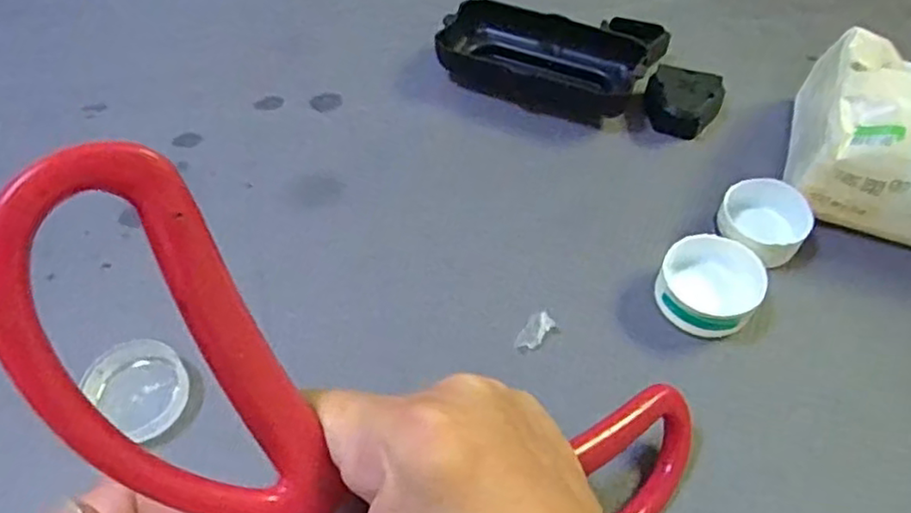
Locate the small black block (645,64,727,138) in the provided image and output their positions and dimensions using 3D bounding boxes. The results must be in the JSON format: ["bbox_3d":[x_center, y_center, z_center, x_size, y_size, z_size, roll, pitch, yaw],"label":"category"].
[{"bbox_3d":[0.122,-0.083,0.362,0.038,0.019,0.037,20,58,15],"label":"small black block"}]

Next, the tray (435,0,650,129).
[{"bbox_3d":[0.047,-0.111,0.377,0.109,0.024,0.056,16,57,13],"label":"tray"}]

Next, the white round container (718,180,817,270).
[{"bbox_3d":[0.139,-0.016,0.307,0.036,0.017,0.039,-1,55,1],"label":"white round container"}]

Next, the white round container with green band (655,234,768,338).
[{"bbox_3d":[0.108,0.012,0.289,0.040,0.022,0.037,-1,55,1],"label":"white round container with green band"}]

